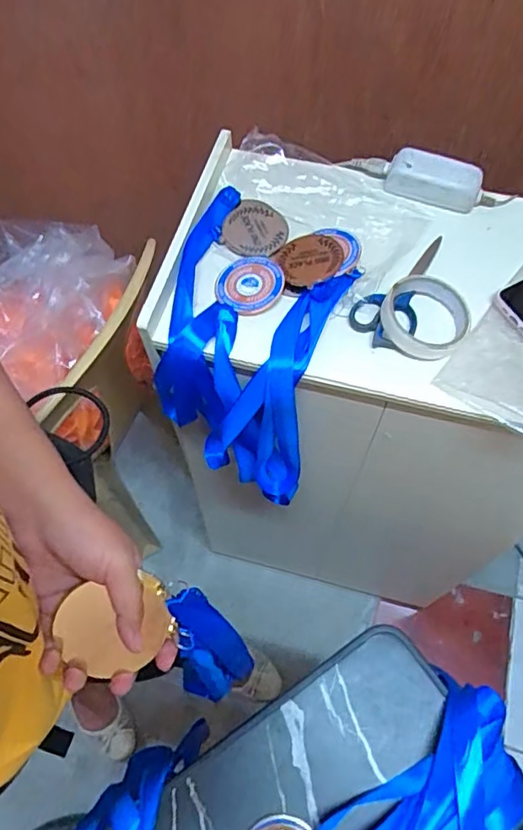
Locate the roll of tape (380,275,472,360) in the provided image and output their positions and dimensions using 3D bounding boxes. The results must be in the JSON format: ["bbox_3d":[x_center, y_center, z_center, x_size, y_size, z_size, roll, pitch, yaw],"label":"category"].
[{"bbox_3d":[0.165,-0.098,0.560,0.086,0.031,0.095,20,65,11],"label":"roll of tape"}]

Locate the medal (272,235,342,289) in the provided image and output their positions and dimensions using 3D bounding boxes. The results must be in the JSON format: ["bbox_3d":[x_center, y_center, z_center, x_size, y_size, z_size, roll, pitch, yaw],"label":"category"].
[{"bbox_3d":[0.053,-0.167,0.601,0.063,0.011,0.070,-45,61,-10],"label":"medal"}]

